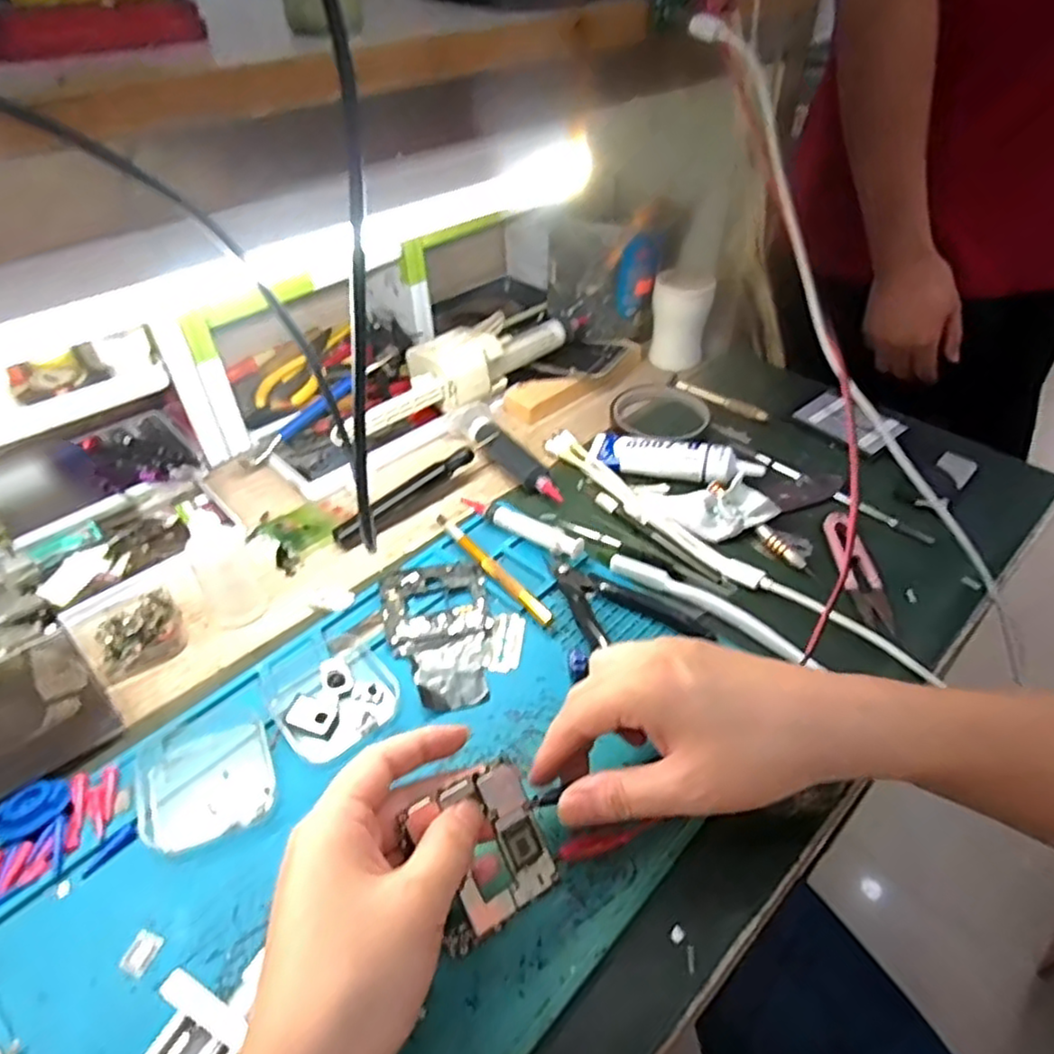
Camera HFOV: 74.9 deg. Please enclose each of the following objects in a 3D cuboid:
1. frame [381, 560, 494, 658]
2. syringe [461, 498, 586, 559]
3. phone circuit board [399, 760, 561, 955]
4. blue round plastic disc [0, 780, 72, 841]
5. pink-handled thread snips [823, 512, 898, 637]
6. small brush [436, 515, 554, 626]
[{"bbox_3d":[-0.058,0.050,0.445,0.068,0.007,0.061,-11,44,-10],"label":"frame"},{"bbox_3d":[-0.006,-0.002,0.491,0.103,0.015,0.011,27,50,26],"label":"syringe"},{"bbox_3d":[-0.019,0.143,0.302,0.055,0.004,0.066,-22,92,-20],"label":"phone circuit board"},{"bbox_3d":[-0.249,0.141,0.345,0.035,0.006,0.028,-2,43,-1],"label":"blue round plastic disc"},{"bbox_3d":[0.224,0.027,0.462,0.025,0.012,0.095,-3,43,-2],"label":"pink-handled thread snips"},{"bbox_3d":[-0.024,0.027,0.465,0.009,0.010,0.124,-29,50,-27],"label":"small brush"}]

